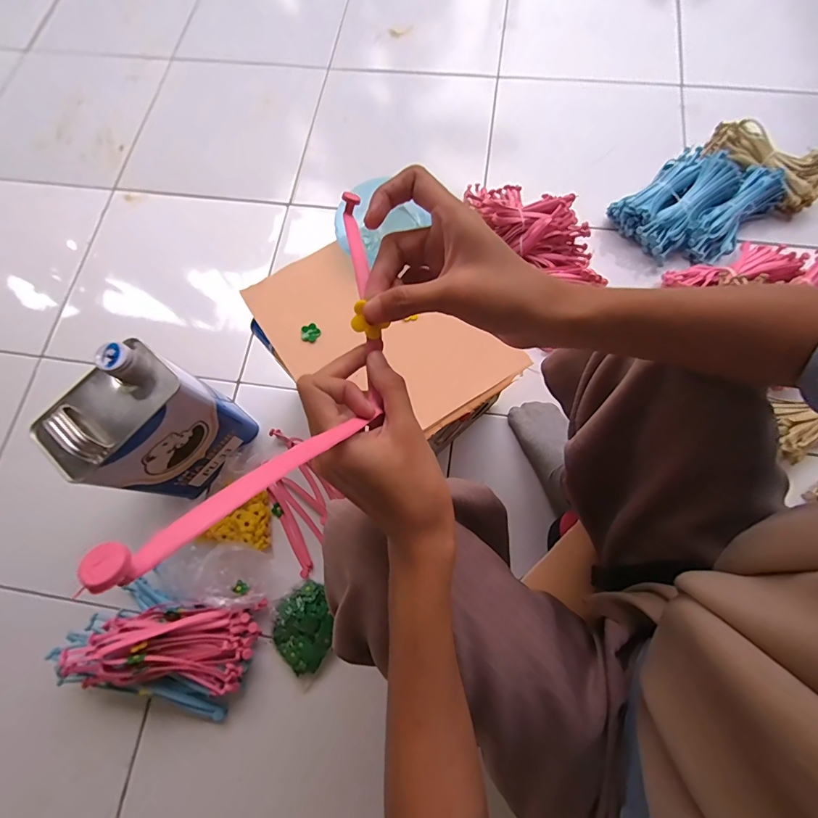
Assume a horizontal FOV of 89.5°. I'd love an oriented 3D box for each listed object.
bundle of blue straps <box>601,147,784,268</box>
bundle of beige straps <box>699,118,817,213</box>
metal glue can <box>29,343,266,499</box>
[{"bbox_3d":[0.538,-0.384,0.762,0.249,0.069,0.200,-37,75,-8],"label":"bundle of blue straps"},{"bbox_3d":[0.672,-0.467,0.781,0.079,0.056,0.226,-43,76,-9],"label":"bundle of beige straps"},{"bbox_3d":[-0.361,0.029,0.601,0.116,0.272,0.165,41,79,12],"label":"metal glue can"}]

